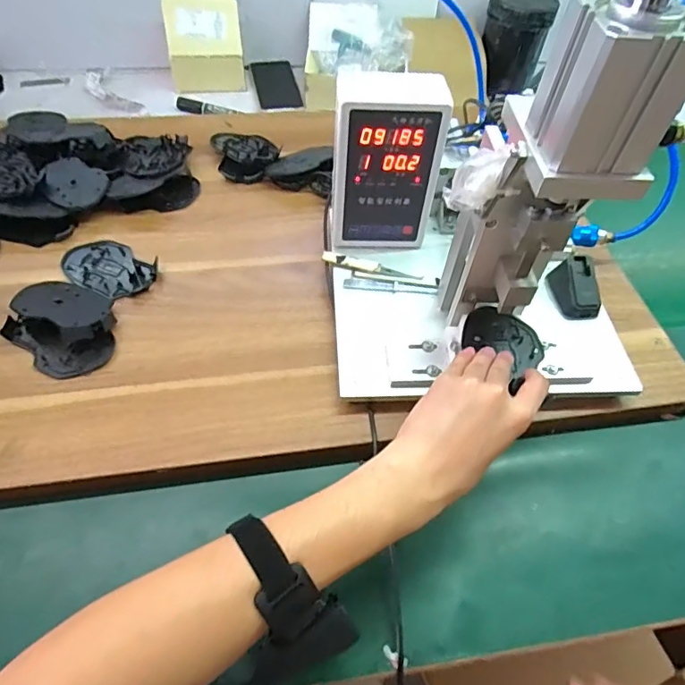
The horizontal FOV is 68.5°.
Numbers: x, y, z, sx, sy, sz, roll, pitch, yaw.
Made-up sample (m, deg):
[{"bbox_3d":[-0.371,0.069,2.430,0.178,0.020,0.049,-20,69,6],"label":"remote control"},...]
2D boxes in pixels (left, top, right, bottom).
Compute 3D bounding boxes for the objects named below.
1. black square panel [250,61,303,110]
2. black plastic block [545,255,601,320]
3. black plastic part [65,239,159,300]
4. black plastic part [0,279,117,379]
[{"bbox_3d":[-0.119,-0.463,0.905,0.074,0.008,0.171,-7,55,-11],"label":"black square panel"},{"bbox_3d":[0.254,-0.059,0.551,0.040,0.032,0.066,-7,55,-8],"label":"black plastic block"},{"bbox_3d":[-0.274,-0.088,0.589,0.109,0.016,0.072,29,63,12],"label":"black plastic part"},{"bbox_3d":[-0.296,-0.025,0.526,0.135,0.033,0.094,36,65,15],"label":"black plastic part"}]

